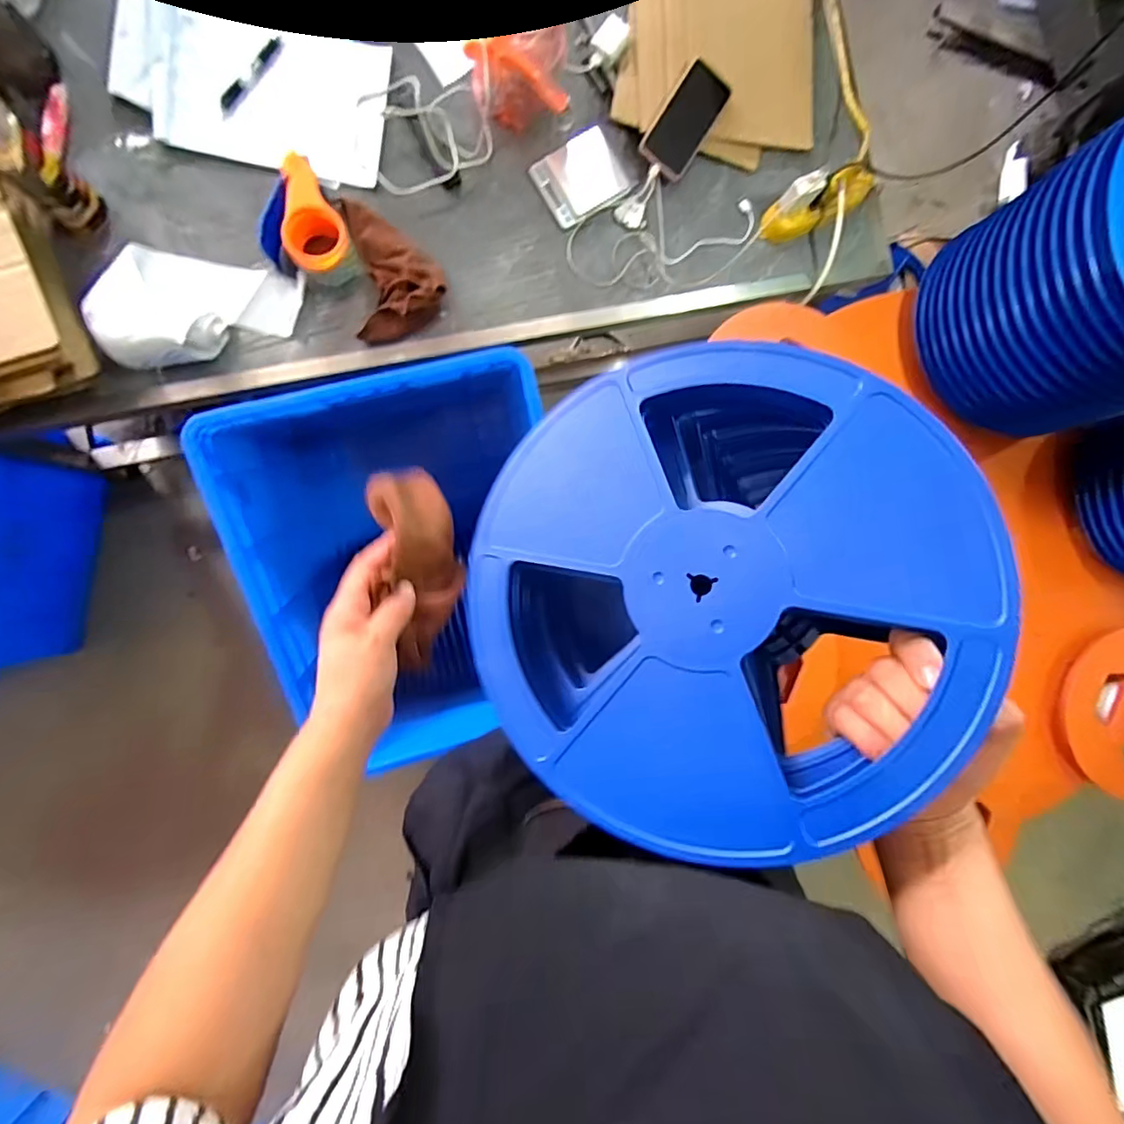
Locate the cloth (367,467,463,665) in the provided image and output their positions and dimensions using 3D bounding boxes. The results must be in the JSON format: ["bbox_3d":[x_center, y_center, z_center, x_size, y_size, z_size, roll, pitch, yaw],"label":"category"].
[{"bbox_3d":[-0.114,-0.005,0.422,0.057,0.056,0.169,-8,74,-6],"label":"cloth"}]

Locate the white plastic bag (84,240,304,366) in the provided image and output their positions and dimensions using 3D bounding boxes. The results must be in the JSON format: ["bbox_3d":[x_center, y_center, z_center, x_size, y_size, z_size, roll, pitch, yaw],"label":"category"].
[{"bbox_3d":[-0.498,-0.344,0.731,0.247,0.072,0.163,2,91,-6],"label":"white plastic bag"}]

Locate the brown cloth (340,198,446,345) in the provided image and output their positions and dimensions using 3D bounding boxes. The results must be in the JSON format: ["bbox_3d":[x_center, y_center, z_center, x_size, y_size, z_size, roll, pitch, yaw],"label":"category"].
[{"bbox_3d":[-0.242,-0.427,0.771,0.134,0.047,0.199,-5,92,-6],"label":"brown cloth"}]

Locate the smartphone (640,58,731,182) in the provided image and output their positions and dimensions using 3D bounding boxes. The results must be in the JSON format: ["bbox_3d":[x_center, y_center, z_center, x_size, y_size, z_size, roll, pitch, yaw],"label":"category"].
[{"bbox_3d":[0.191,-0.678,0.812,0.078,0.010,0.161,32,93,-23],"label":"smartphone"}]

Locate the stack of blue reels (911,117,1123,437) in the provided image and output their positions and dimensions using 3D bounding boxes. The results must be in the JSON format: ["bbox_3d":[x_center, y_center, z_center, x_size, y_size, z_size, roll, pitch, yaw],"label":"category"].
[{"bbox_3d":[0.715,-0.357,0.685,0.323,0.249,0.312,-18,93,-5],"label":"stack of blue reels"}]

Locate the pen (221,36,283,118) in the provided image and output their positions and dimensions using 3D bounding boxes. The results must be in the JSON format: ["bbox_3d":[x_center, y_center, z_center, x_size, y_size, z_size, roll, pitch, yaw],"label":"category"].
[{"bbox_3d":[-0.441,-0.691,0.748,0.017,0.014,0.140,31,88,-6],"label":"pen"}]

